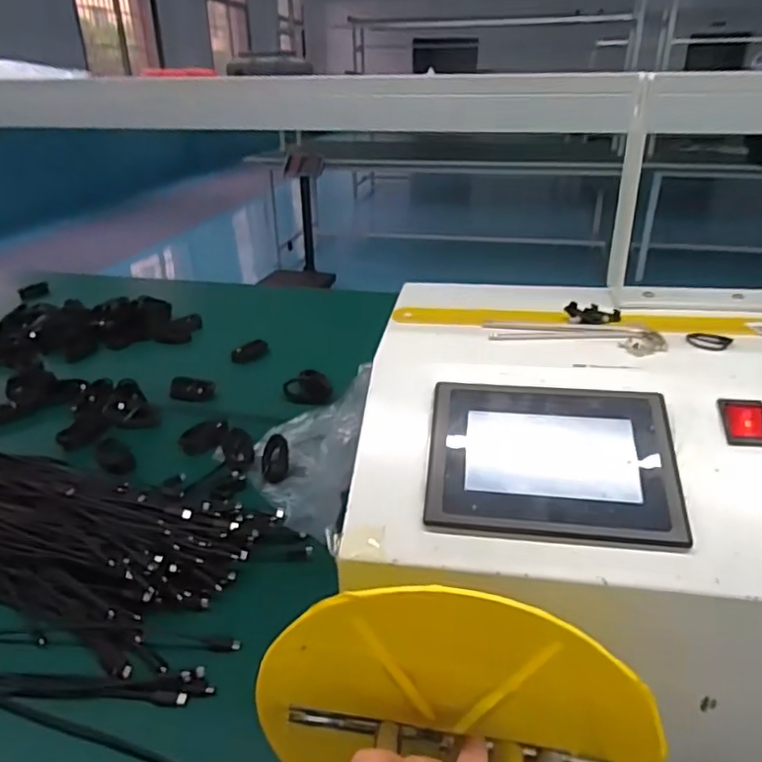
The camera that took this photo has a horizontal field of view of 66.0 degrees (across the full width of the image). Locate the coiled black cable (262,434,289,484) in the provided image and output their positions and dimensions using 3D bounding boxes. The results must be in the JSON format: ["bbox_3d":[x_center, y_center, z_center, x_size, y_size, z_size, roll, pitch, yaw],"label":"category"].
[{"bbox_3d":[-0.140,0.105,0.778,0.035,0.016,0.075,-4,49,-6],"label":"coiled black cable"}]

